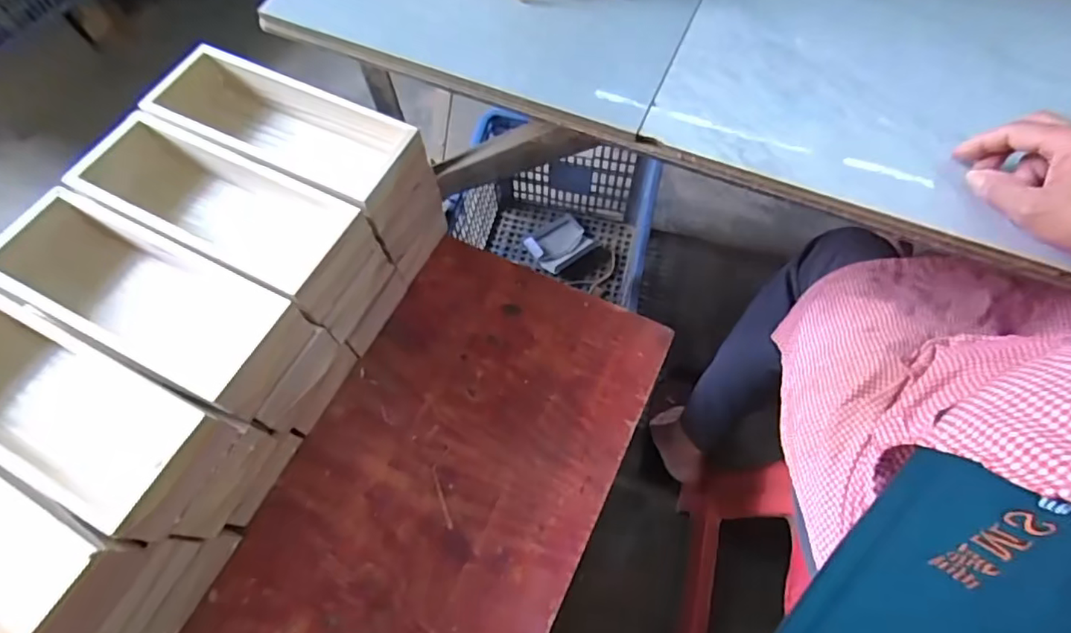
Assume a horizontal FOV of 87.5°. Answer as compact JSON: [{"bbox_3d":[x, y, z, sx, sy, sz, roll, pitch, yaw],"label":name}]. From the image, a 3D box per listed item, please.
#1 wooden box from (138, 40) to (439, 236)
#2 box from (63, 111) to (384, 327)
[{"bbox_3d":[-0.271,-0.194,0.600,0.309,0.067,0.098,24,69,12],"label":"wooden box"},{"bbox_3d":[-0.308,-0.102,0.559,0.279,0.067,0.109,25,69,12],"label":"box"}]

